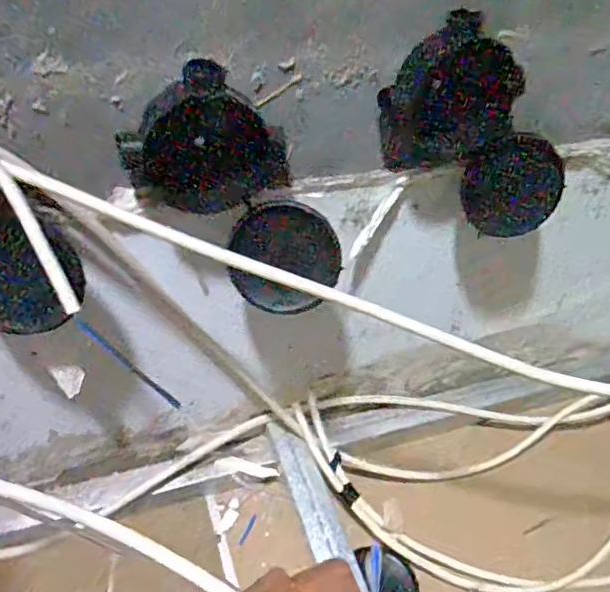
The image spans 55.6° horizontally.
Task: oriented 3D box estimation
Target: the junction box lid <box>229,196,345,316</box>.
[{"bbox_3d":[-0.016,-0.028,0.440,0.082,0.083,0.007,26,11,-7],"label":"junction box lid"}]

